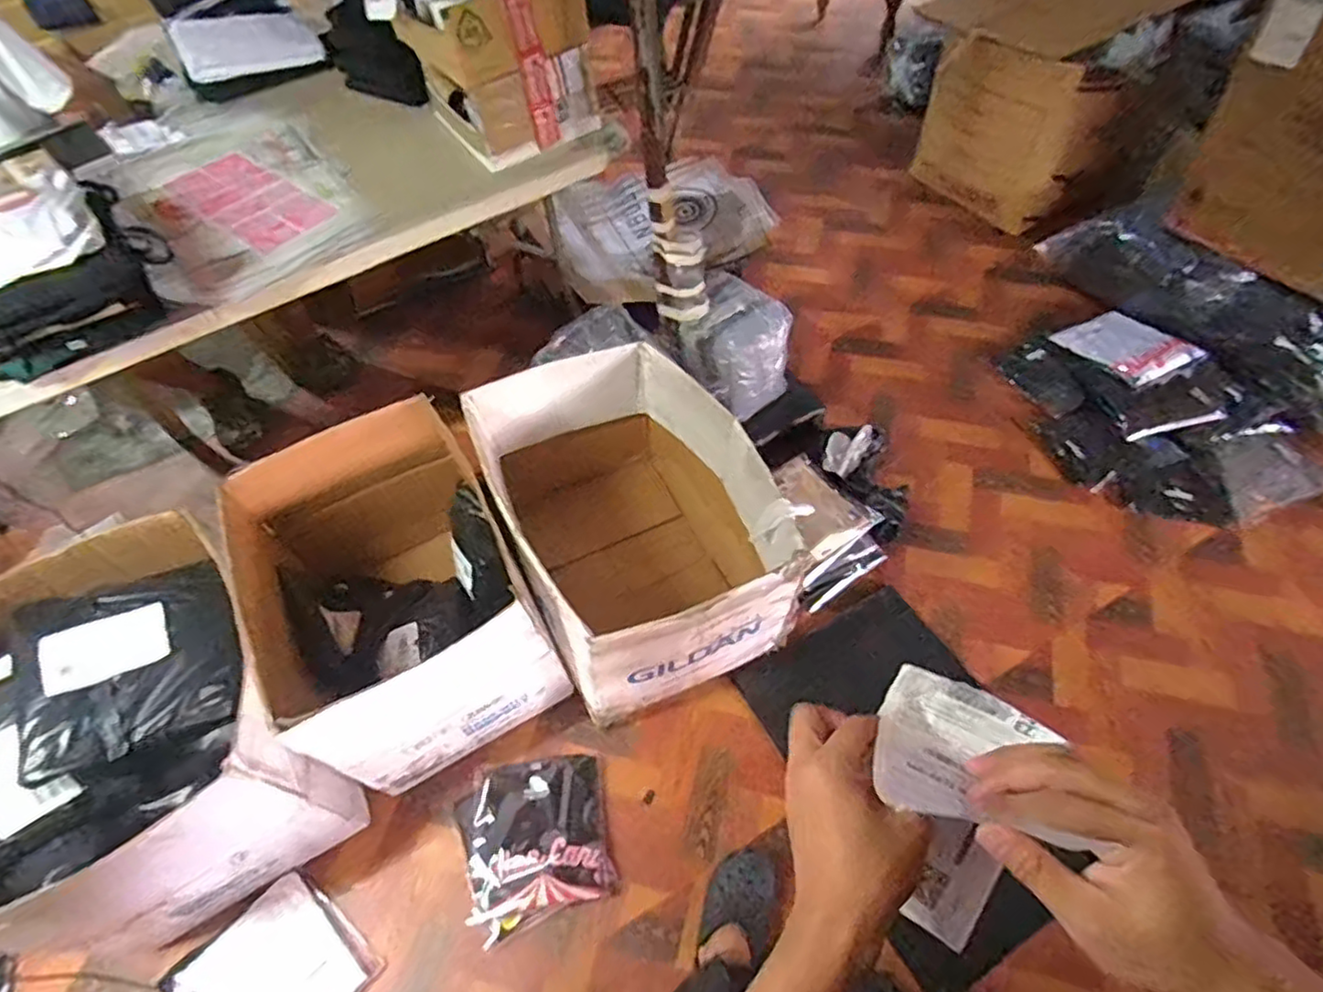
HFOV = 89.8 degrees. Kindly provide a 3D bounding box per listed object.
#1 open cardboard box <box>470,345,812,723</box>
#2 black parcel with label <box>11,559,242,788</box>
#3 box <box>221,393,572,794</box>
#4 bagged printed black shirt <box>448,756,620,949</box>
[{"bbox_3d":[-0.056,0.048,1.393,0.469,0.408,0.661,-23,57,-12],"label":"open cardboard box"},{"bbox_3d":[-0.802,0.232,0.997,0.274,0.094,0.293,-25,57,-13],"label":"black parcel with label"},{"bbox_3d":[-0.537,0.148,1.317,0.410,0.361,0.673,-28,58,-15],"label":"box"},{"bbox_3d":[-0.236,0.639,1.246,0.267,0.027,0.274,-17,56,-8],"label":"bagged printed black shirt"}]

